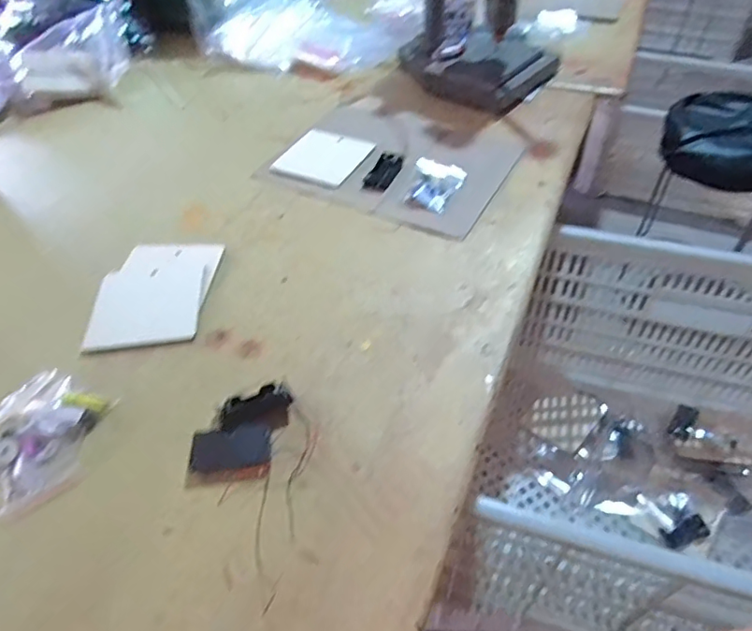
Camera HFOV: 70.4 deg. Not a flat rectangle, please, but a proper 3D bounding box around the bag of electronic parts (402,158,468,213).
[{"bbox_3d":[0.065,-0.149,0.604,0.056,0.012,0.080,14,50,16],"label":"bag of electronic parts"}]

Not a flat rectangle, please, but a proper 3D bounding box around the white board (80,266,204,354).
[{"bbox_3d":[-0.218,-0.011,0.506,0.101,0.008,0.110,-8,44,-2],"label":"white board"}]

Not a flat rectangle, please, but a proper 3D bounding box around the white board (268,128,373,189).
[{"bbox_3d":[-0.065,-0.200,0.670,0.104,0.004,0.105,22,53,22],"label":"white board"}]

